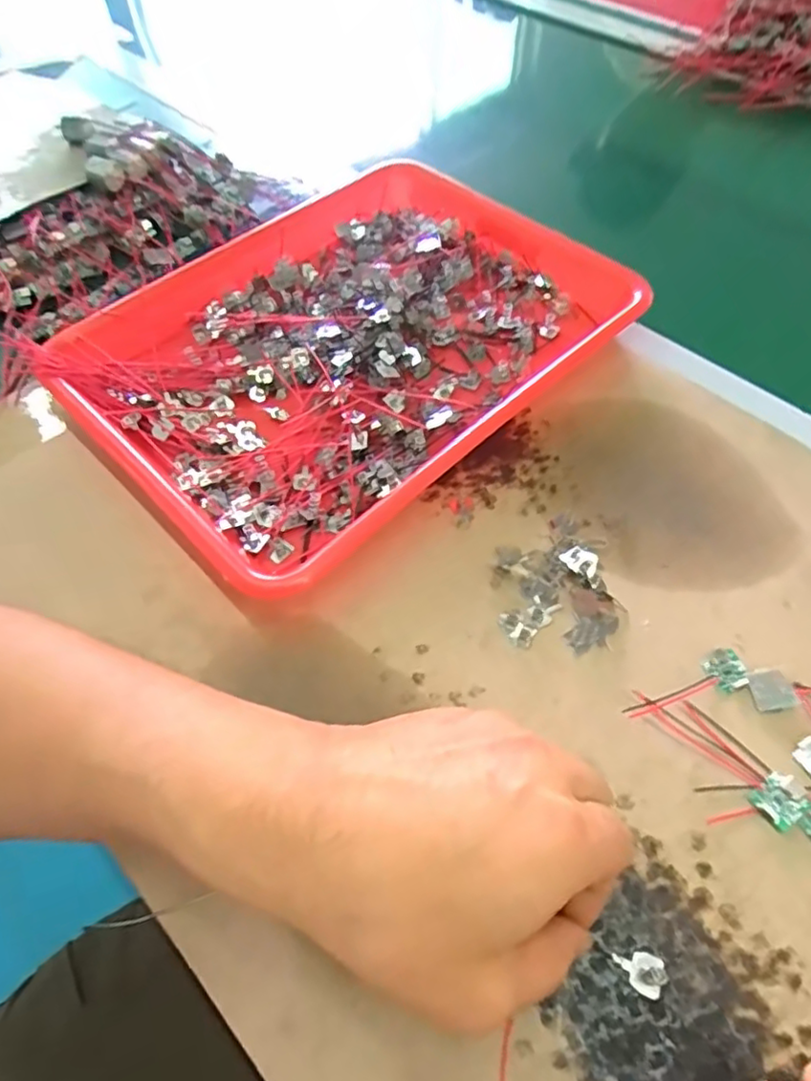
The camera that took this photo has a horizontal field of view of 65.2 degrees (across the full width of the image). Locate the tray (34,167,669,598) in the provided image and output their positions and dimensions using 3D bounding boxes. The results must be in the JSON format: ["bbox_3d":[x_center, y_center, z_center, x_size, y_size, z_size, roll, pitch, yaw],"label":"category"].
[{"bbox_3d":[-0.034,-0.137,0.408,0.335,0.033,0.245,-40,64,-22],"label":"tray"}]

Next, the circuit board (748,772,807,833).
[{"bbox_3d":[0.158,0.111,0.268,0.019,0.007,0.018,-30,61,-17],"label":"circuit board"}]

